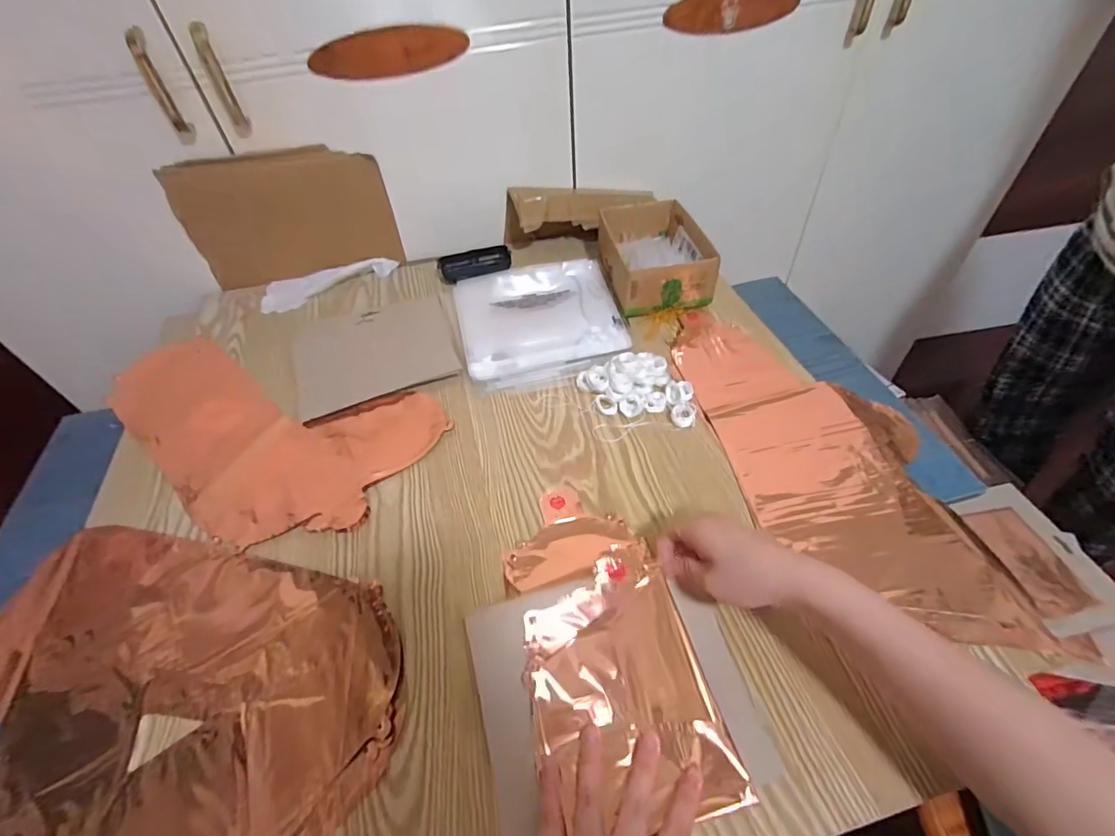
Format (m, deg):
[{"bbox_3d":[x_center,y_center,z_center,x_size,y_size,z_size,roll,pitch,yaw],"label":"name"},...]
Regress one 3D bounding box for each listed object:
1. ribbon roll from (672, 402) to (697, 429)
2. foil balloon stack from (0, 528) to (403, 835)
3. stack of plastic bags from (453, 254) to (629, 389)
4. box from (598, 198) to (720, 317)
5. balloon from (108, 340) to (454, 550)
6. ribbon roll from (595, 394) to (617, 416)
[{"bbox_3d":[0.138,-0.004,0.545,0.025,0.010,0.030,9,50,12],"label":"ribbon roll"},{"bbox_3d":[-0.325,0.252,0.350,0.372,0.013,0.335,8,49,12],"label":"foil balloon stack"},{"bbox_3d":[-0.024,-0.136,0.672,0.210,0.016,0.243,-12,49,-6],"label":"stack of plastic bags"},{"bbox_3d":[0.142,-0.229,0.705,0.113,0.068,0.192,-10,49,-4],"label":"box"},{"bbox_3d":[-0.363,0.001,0.587,0.435,0.012,0.226,21,52,22],"label":"balloon"},{"bbox_3d":[0.055,-0.014,0.561,0.018,0.011,0.026,-32,54,-22],"label":"ribbon roll"}]

